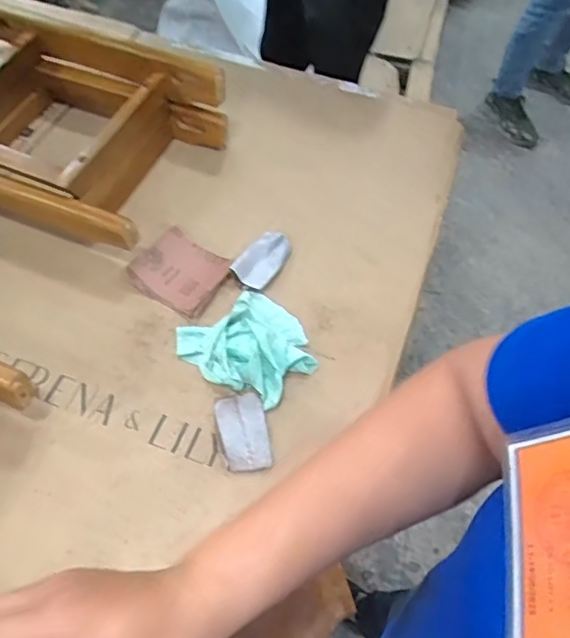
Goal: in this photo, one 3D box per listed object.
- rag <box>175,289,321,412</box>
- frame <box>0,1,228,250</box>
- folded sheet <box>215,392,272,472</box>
[{"bbox_3d":[-0.050,0.036,0.819,0.162,0.031,0.179,-39,67,-22],"label":"rag"},{"bbox_3d":[-0.401,-0.330,0.957,0.484,0.152,0.362,22,61,11],"label":"frame"},{"bbox_3d":[-0.058,0.156,0.765,0.063,0.012,0.108,-12,60,-8],"label":"folded sheet"}]

